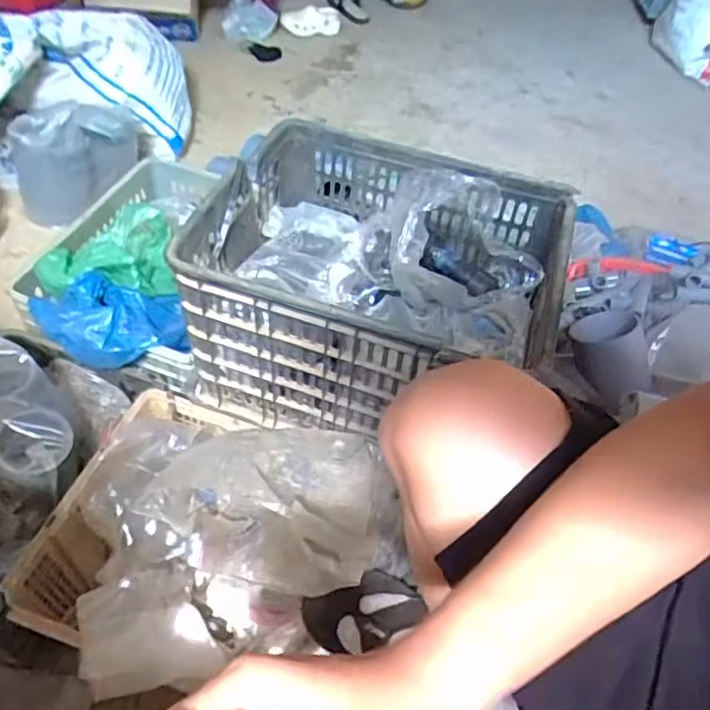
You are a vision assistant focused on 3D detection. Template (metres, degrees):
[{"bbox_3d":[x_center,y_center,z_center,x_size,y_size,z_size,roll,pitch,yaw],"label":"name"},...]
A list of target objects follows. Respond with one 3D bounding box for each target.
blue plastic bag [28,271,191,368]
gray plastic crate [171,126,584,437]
[{"bbox_3d":[-0.392,-0.058,0.978,0.254,0.089,0.148,0,50,-5],"label":"blue plastic bag"},{"bbox_3d":[0.034,-0.088,0.848,0.433,0.260,0.351,17,50,9],"label":"gray plastic crate"}]

